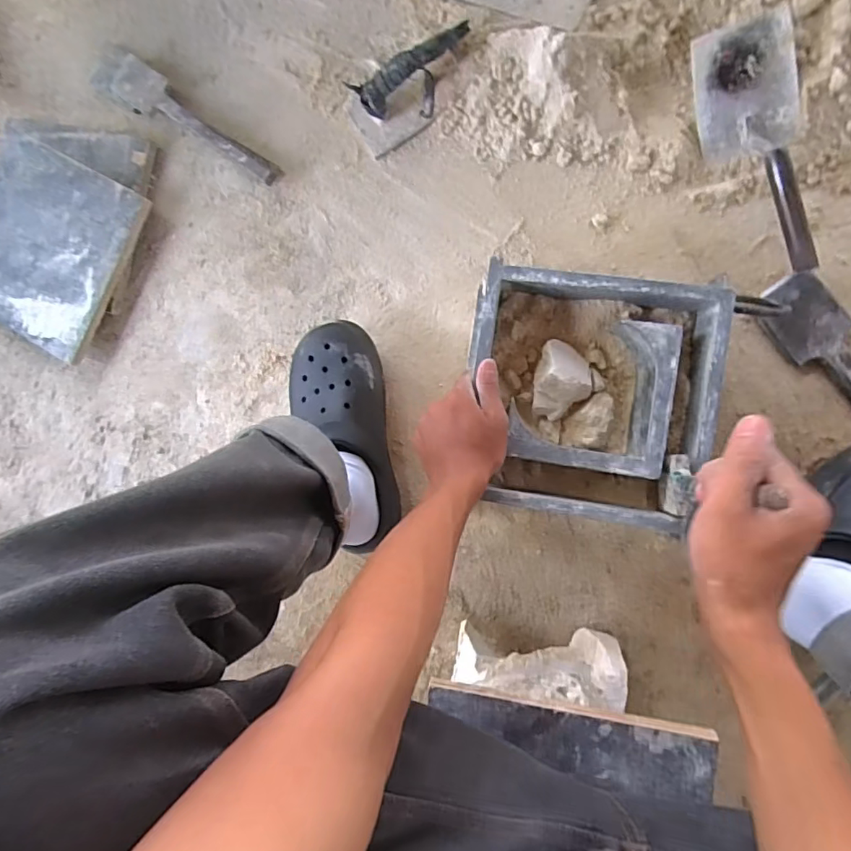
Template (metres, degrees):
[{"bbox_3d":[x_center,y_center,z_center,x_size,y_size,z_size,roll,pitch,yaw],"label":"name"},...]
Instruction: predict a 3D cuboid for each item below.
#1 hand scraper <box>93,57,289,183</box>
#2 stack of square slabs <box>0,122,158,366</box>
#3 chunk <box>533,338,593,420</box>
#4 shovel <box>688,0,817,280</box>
[{"bbox_3d":[-0.326,-0.417,0.709,0.315,0.029,0.060,35,94,9],"label":"hand scraper"},{"bbox_3d":[-0.532,-0.279,0.742,0.280,0.034,0.313,23,92,9],"label":"stack of square slabs"},{"bbox_3d":[0.140,-0.047,0.531,0.058,0.034,0.080,2,92,8],"label":"chunk"},{"bbox_3d":[0.377,-0.307,0.589,0.110,0.054,0.279,-11,86,7],"label":"shovel"}]

